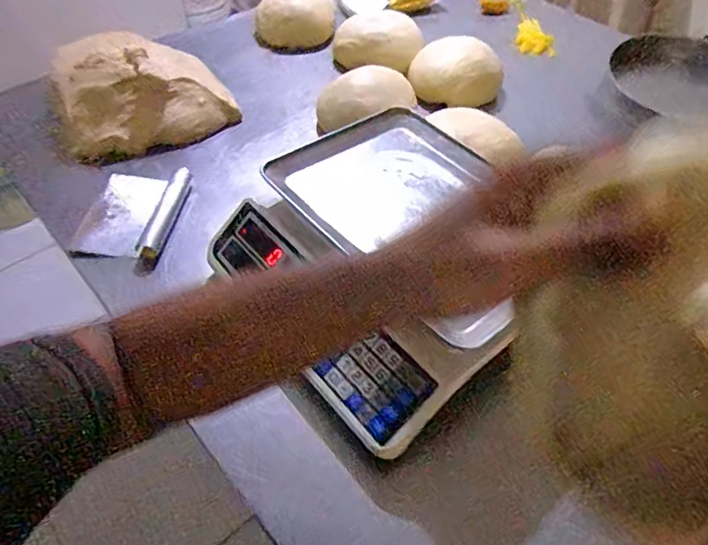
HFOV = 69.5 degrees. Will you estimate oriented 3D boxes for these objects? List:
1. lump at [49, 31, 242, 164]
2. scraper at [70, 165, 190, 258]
[{"bbox_3d":[-0.332,-0.294,0.808,0.270,0.114,0.196,-13,51,-12],"label":"lump"},{"bbox_3d":[-0.297,-0.084,0.688,0.117,0.030,0.146,7,50,4],"label":"scraper"}]

